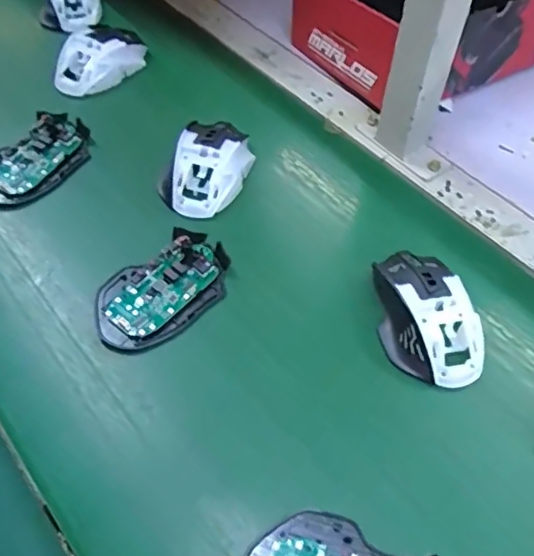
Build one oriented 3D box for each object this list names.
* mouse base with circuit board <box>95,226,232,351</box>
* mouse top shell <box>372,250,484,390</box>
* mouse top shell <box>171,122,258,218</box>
[{"bbox_3d":[-0.081,0.008,0.448,0.114,0.015,0.069,-39,64,-24],"label":"mouse base with circuit board"},{"bbox_3d":[0.119,0.028,0.434,0.067,0.041,0.112,-12,56,-10],"label":"mouse top shell"},{"bbox_3d":[-0.052,-0.102,0.516,0.060,0.032,0.096,17,56,10],"label":"mouse top shell"}]

